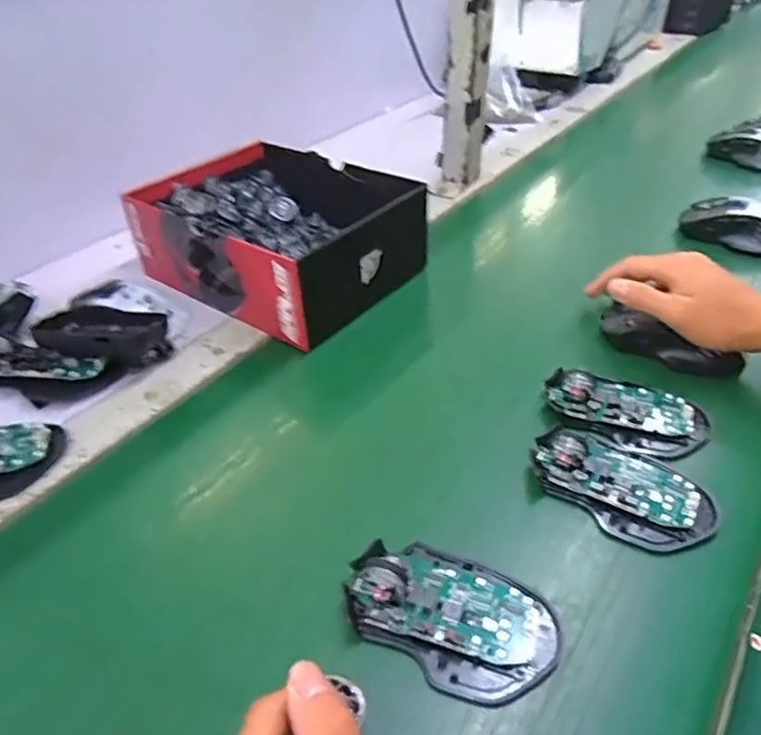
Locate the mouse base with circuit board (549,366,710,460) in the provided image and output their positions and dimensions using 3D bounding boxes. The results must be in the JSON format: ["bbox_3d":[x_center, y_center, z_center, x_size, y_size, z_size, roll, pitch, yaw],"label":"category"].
[{"bbox_3d":[0.183,0.025,0.455,0.113,0.024,0.062,20,43,25],"label":"mouse base with circuit board"}]

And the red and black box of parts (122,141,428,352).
[{"bbox_3d":[-0.106,-0.138,0.617,0.258,0.081,0.190,24,45,29],"label":"red and black box of parts"}]

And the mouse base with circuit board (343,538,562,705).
[{"bbox_3d":[0.038,0.132,0.335,0.115,0.020,0.074,16,42,21],"label":"mouse base with circuit board"}]

